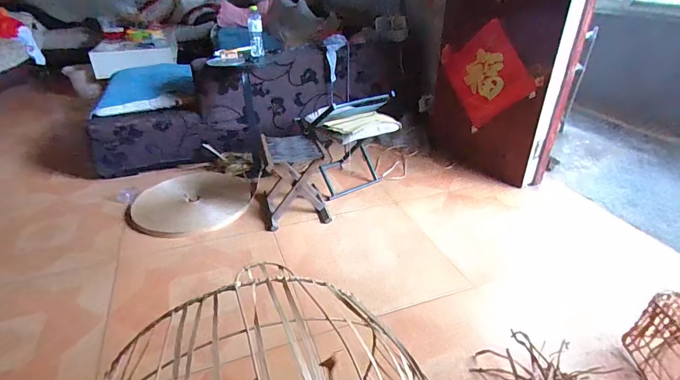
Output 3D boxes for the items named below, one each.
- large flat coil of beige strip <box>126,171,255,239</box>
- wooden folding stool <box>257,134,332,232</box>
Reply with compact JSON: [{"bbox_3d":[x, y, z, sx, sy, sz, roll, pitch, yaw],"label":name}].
[{"bbox_3d":[-0.685,0.050,1.779,0.519,0.018,0.511,0,31,0],"label":"large flat coil of beige strip"},{"bbox_3d":[-0.215,-0.071,1.715,0.296,0.309,0.382,-5,31,-9],"label":"wooden folding stool"}]

